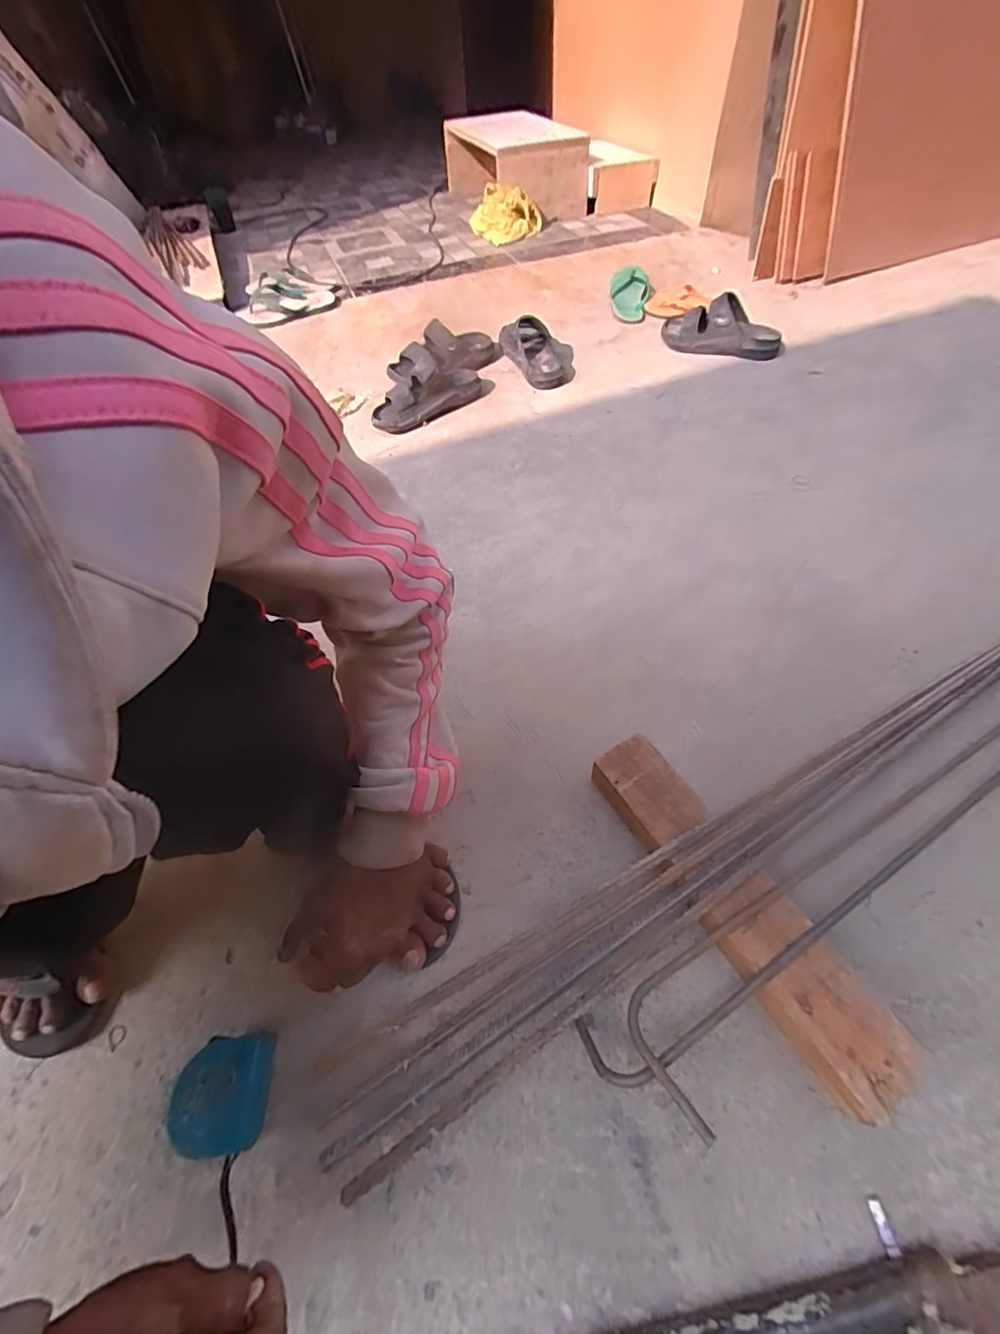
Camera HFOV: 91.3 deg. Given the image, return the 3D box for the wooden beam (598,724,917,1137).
[{"bbox_3d":[0.221,0.220,0.480,0.090,0.050,0.349,-26,56,-13],"label":"wooden beam"}]

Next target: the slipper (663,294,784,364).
[{"bbox_3d":[0.506,-0.781,1.120,0.284,0.110,0.107,28,61,23],"label":"slipper"}]

